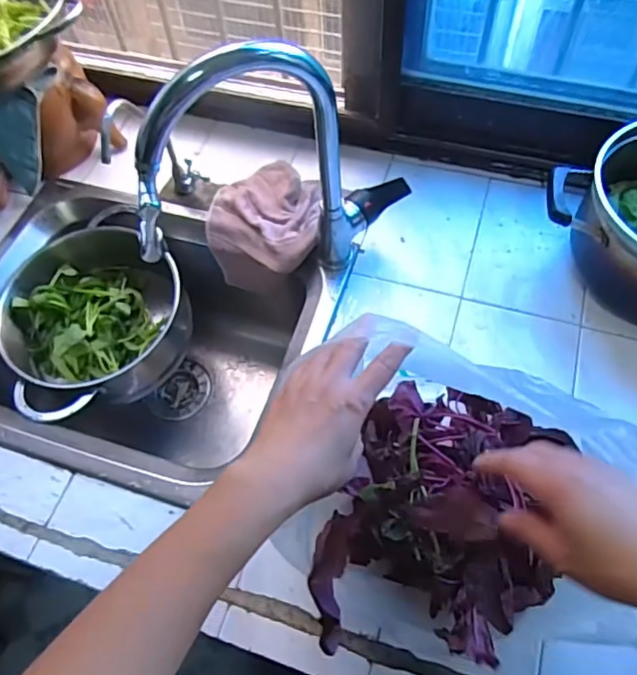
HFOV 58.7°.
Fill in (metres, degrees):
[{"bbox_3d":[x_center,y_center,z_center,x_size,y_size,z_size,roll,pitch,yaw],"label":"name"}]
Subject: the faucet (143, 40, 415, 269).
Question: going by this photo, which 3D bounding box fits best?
[{"bbox_3d":[-0.047,-0.156,0.624,0.310,0.336,0.057,-30,63,-13],"label":"faucet"}]

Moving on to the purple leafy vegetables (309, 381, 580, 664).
[{"bbox_3d":[0.102,0.144,0.504,0.183,0.156,0.238,7,61,7],"label":"purple leafy vegetables"}]

